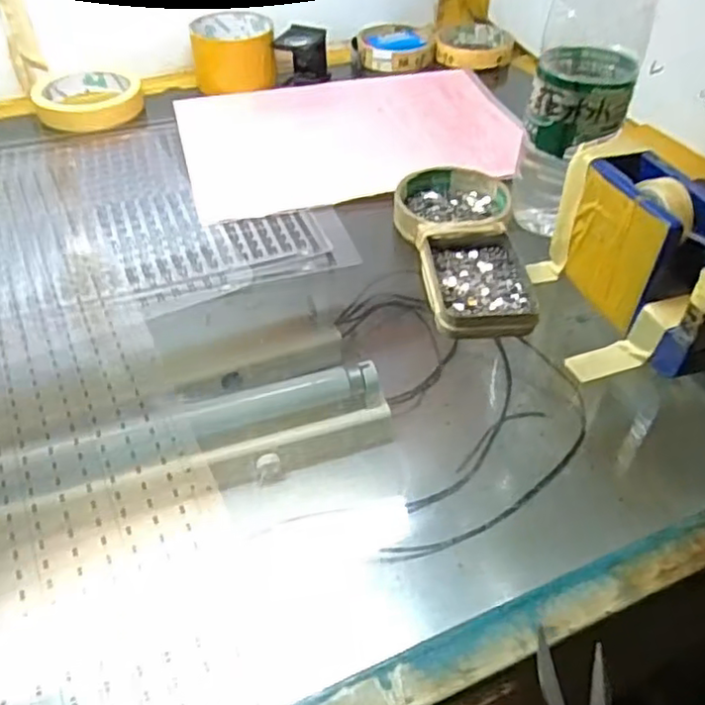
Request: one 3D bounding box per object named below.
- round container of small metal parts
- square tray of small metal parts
[{"bbox_3d":[0.072,-0.106,0.482,0.081,0.020,0.081,0,43,0],"label":"round container of small metal parts"},{"bbox_3d":[0.079,-0.046,0.422,0.066,0.015,0.089,-3,44,-3],"label":"square tray of small metal parts"}]

